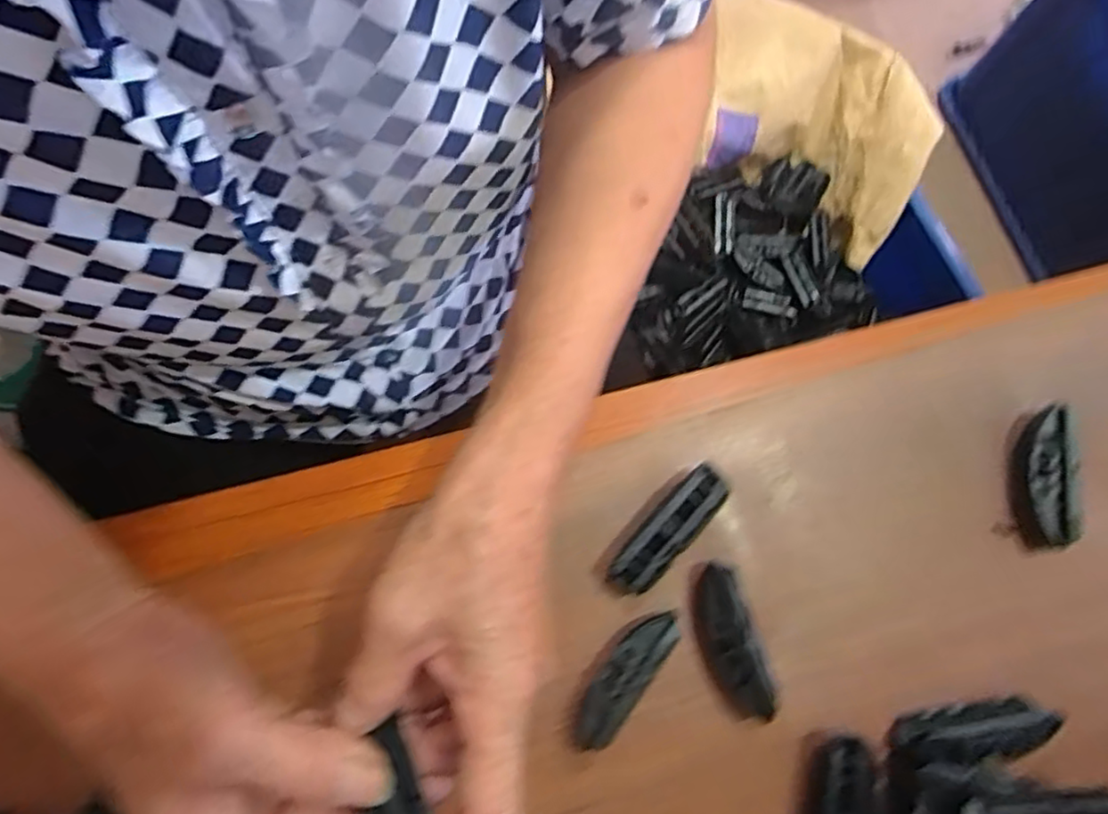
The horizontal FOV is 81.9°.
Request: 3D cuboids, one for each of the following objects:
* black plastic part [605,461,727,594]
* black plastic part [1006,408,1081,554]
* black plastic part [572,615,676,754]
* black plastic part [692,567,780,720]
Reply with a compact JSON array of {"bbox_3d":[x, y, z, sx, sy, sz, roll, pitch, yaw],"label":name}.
[{"bbox_3d":[0.055,0.061,0.310,0.020,0.019,0.071,42,79,8],"label":"black plastic part"},{"bbox_3d":[0.249,0.036,0.323,0.020,0.019,0.070,11,76,1],"label":"black plastic part"},{"bbox_3d":[0.032,0.125,0.295,0.020,0.020,0.067,34,78,7],"label":"black plastic part"},{"bbox_3d":[0.083,0.110,0.300,0.023,0.023,0.068,-14,77,-4],"label":"black plastic part"}]

